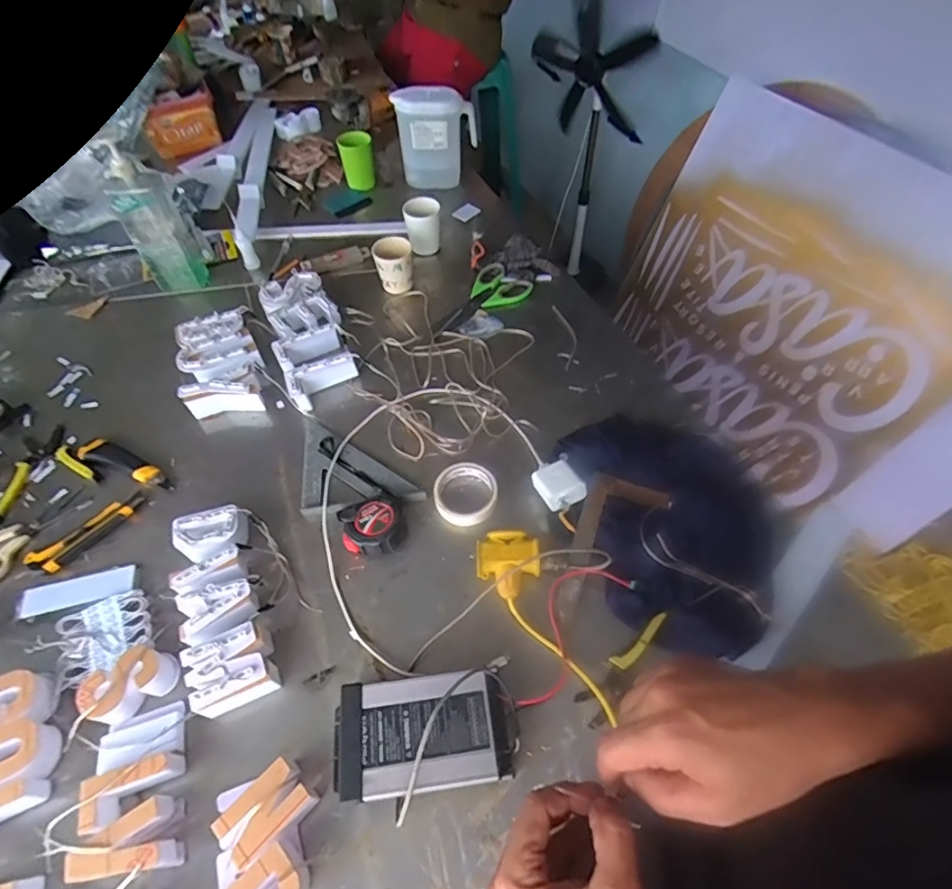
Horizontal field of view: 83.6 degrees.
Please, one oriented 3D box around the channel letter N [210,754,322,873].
[{"bbox_3d":[-0.209,0.370,0.535,0.061,0.047,0.084,35,61,21],"label":"channel letter N"}]

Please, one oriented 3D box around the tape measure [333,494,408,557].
[{"bbox_3d":[-0.144,0.106,0.736,0.083,0.038,0.081,-1,53,1],"label":"tape measure"}]

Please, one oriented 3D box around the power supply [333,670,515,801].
[{"bbox_3d":[-0.054,0.313,0.575,0.184,0.051,0.109,-6,54,-3],"label":"power supply"}]

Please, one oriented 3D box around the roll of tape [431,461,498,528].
[{"bbox_3d":[-0.016,0.069,0.750,0.089,0.038,0.094,-1,53,1],"label":"roll of tape"}]

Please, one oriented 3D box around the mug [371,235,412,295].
[{"bbox_3d":[-0.159,-0.347,1.042,0.076,0.092,0.063,-8,54,-5],"label":"mug"}]

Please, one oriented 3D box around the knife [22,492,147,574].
[{"bbox_3d":[-0.536,0.120,0.737,0.037,0.015,0.151,34,61,23],"label":"knife"}]

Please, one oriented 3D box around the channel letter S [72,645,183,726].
[{"bbox_3d":[-0.397,0.273,0.610,0.099,0.040,0.061,-32,59,-21],"label":"channel letter S"}]

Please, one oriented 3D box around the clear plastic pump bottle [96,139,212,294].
[{"bbox_3d":[-0.589,-0.412,0.992,0.087,0.250,0.076,13,55,10],"label":"clear plastic pump bottle"}]

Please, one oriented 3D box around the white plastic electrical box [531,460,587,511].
[{"bbox_3d":[0.114,0.057,0.735,0.054,0.025,0.070,-21,56,-14],"label":"white plastic electrical box"}]

